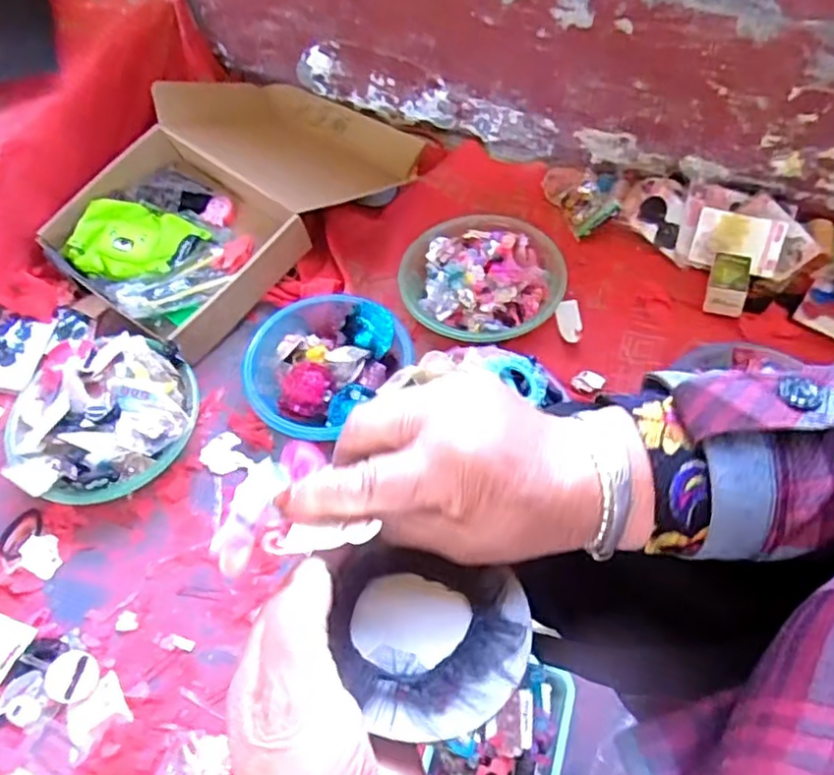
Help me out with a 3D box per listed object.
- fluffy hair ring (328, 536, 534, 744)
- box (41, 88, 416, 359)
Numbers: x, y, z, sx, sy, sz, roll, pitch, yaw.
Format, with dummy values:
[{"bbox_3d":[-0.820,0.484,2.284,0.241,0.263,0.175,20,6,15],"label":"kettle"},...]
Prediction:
[{"bbox_3d":[0.001,0.101,0.264,0.084,0.018,0.070,13,61,10],"label":"fluffy hair ring"},{"bbox_3d":[-0.288,-0.337,1.104,0.366,0.138,0.599,34,66,20],"label":"box"}]

